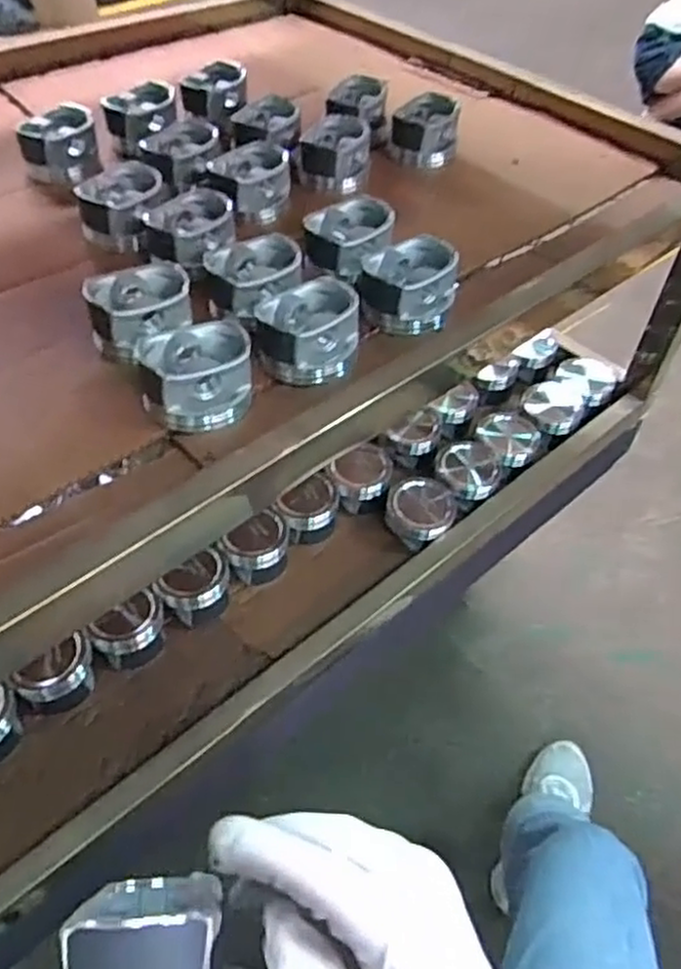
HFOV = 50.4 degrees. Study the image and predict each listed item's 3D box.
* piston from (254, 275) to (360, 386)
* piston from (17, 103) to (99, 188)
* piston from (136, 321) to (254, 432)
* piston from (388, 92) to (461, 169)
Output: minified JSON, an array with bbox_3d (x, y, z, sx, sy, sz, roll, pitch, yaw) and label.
[{"bbox_3d":[-0.025,-0.117,0.550,0.077,0.052,0.076,0,50,-3],"label":"piston"},{"bbox_3d":[-0.285,-0.345,0.739,0.072,0.051,0.071,-12,51,-12],"label":"piston"},{"bbox_3d":[-0.101,-0.077,0.509,0.074,0.052,0.062,-18,53,-17],"label":"piston"},{"bbox_3d":[0.090,-0.378,0.774,0.070,0.053,0.070,7,50,4],"label":"piston"}]

